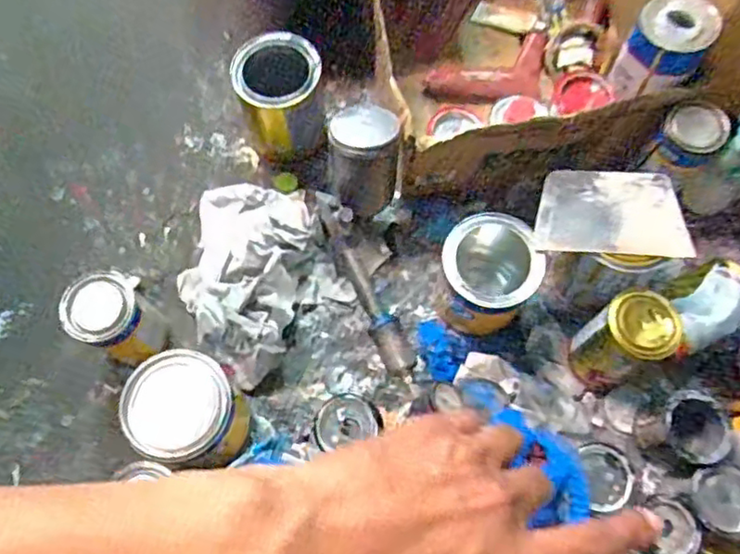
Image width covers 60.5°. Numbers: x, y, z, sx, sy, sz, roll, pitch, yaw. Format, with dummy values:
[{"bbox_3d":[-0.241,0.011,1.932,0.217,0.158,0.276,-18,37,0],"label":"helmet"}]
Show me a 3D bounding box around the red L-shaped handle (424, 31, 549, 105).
[{"bbox_3d":[0.162,-0.290,0.882,0.172,0.030,0.117,-2,69,-1],"label":"red L-shaped handle"}]

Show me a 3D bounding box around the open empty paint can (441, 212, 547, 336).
[{"bbox_3d":[0.131,-0.002,0.711,0.102,0.128,0.100,0,69,-1],"label":"open empty paint can"}]

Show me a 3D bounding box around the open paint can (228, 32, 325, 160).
[{"bbox_3d":[-0.112,-0.222,0.810,0.100,0.137,0.106,0,69,-1],"label":"open paint can"}]

